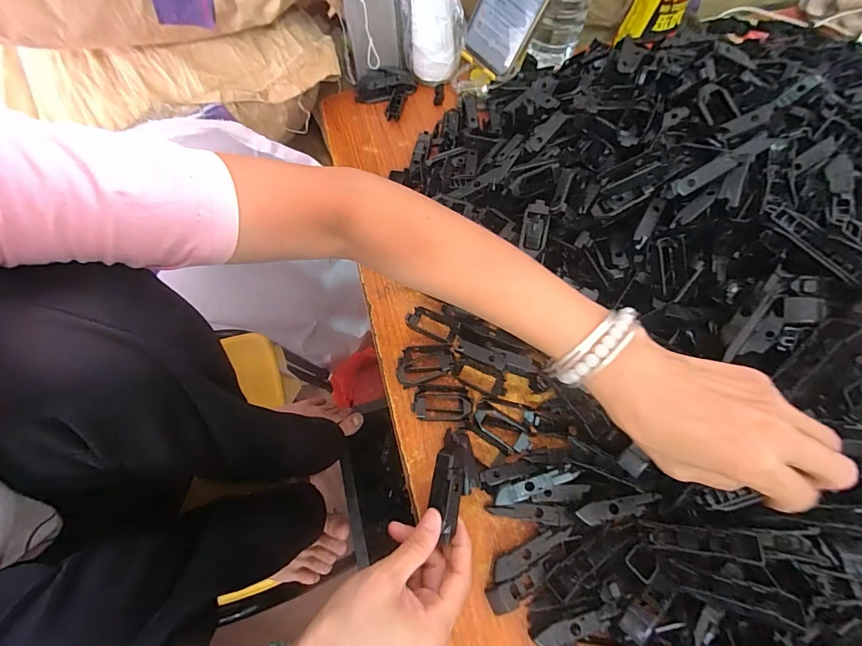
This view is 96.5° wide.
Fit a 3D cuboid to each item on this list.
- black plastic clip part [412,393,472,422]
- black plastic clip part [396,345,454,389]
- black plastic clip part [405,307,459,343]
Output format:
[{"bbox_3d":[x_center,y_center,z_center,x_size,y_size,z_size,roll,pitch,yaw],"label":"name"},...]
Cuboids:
[{"bbox_3d":[0.009,0.072,0.331,0.049,0.015,0.023,0,66,1],"label":"black plastic clip part"},{"bbox_3d":[-0.006,0.037,0.348,0.051,0.013,0.035,-12,66,-4],"label":"black plastic clip part"},{"bbox_3d":[0.000,0.001,0.366,0.050,0.010,0.023,18,67,9],"label":"black plastic clip part"}]

